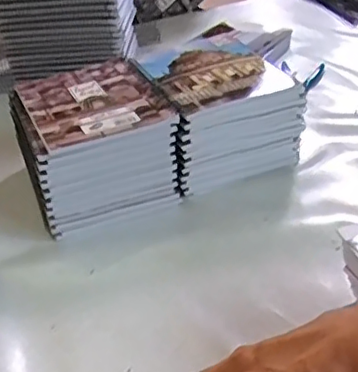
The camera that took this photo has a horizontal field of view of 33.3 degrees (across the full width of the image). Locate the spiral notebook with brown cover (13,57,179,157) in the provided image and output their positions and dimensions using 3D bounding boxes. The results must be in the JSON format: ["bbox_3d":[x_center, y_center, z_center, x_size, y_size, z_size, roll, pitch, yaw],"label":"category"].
[{"bbox_3d":[-0.107,-0.103,0.713,0.157,0.015,0.193,-16,33,-15],"label":"spiral notebook with brown cover"}]

